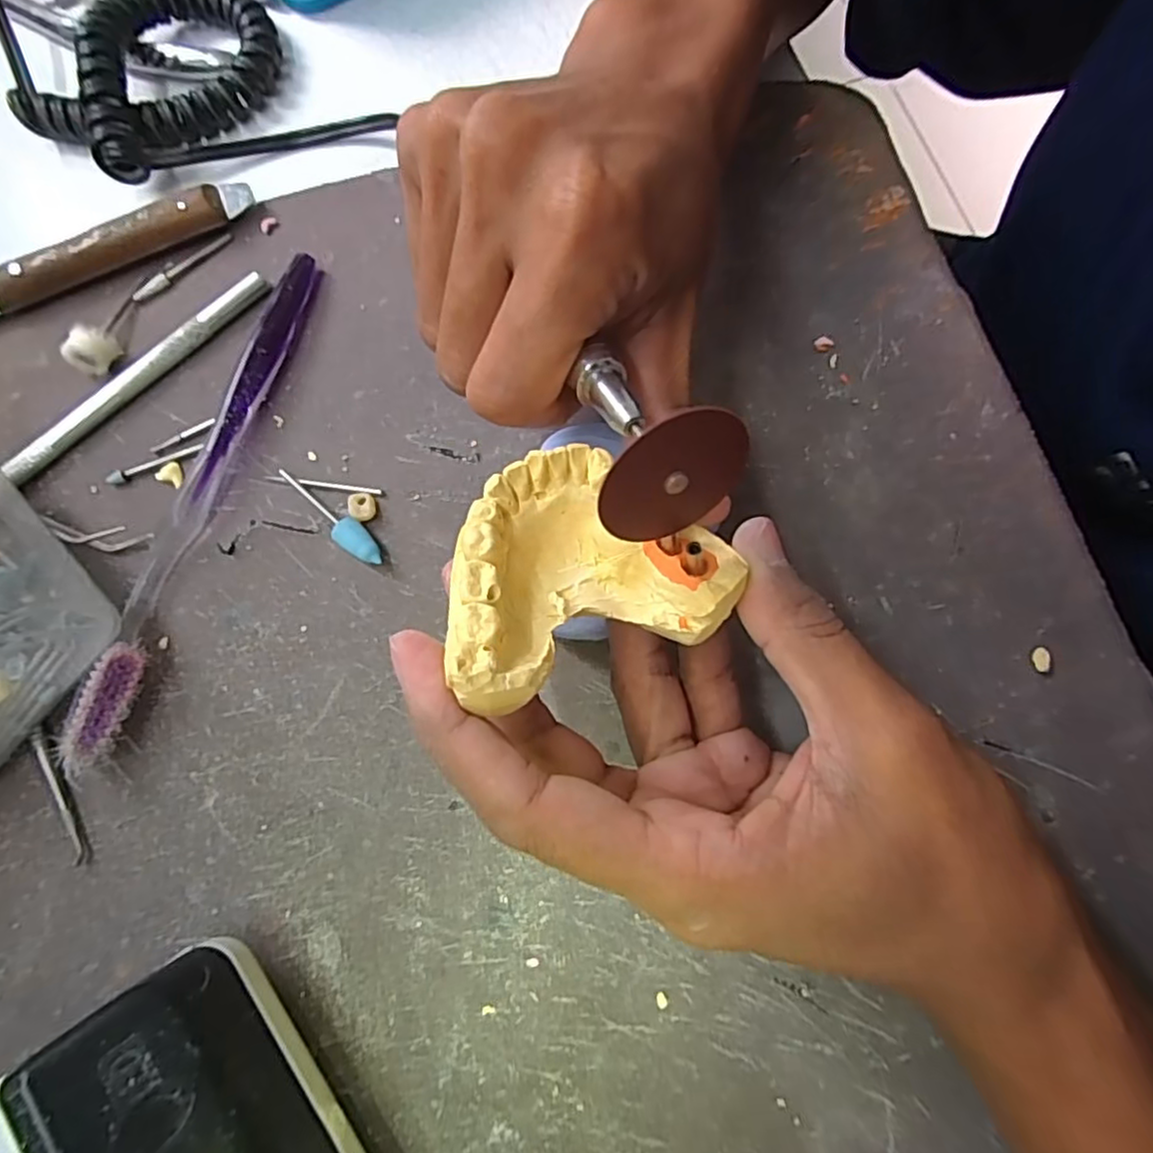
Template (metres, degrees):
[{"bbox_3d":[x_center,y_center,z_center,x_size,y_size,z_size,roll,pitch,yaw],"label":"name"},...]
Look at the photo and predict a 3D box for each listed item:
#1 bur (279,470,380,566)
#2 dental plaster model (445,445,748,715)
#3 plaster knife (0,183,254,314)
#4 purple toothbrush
[{"bbox_3d":[-0.085,-0.021,0.223,0.050,0.009,0.010,41,81,10],"label":"bur"},{"bbox_3d":[0.000,-0.005,0.147,0.066,0.026,0.051,-21,78,-6],"label":"dental plaster model"},{"bbox_3d":[-0.199,-0.116,0.242,0.155,0.014,0.016,-23,77,-3],"label":"plaster knife"},{"bbox_3d":[-0.129,-0.032,0.222,0.018,0.017,0.188,14,78,5],"label":"purple toothbrush"}]

